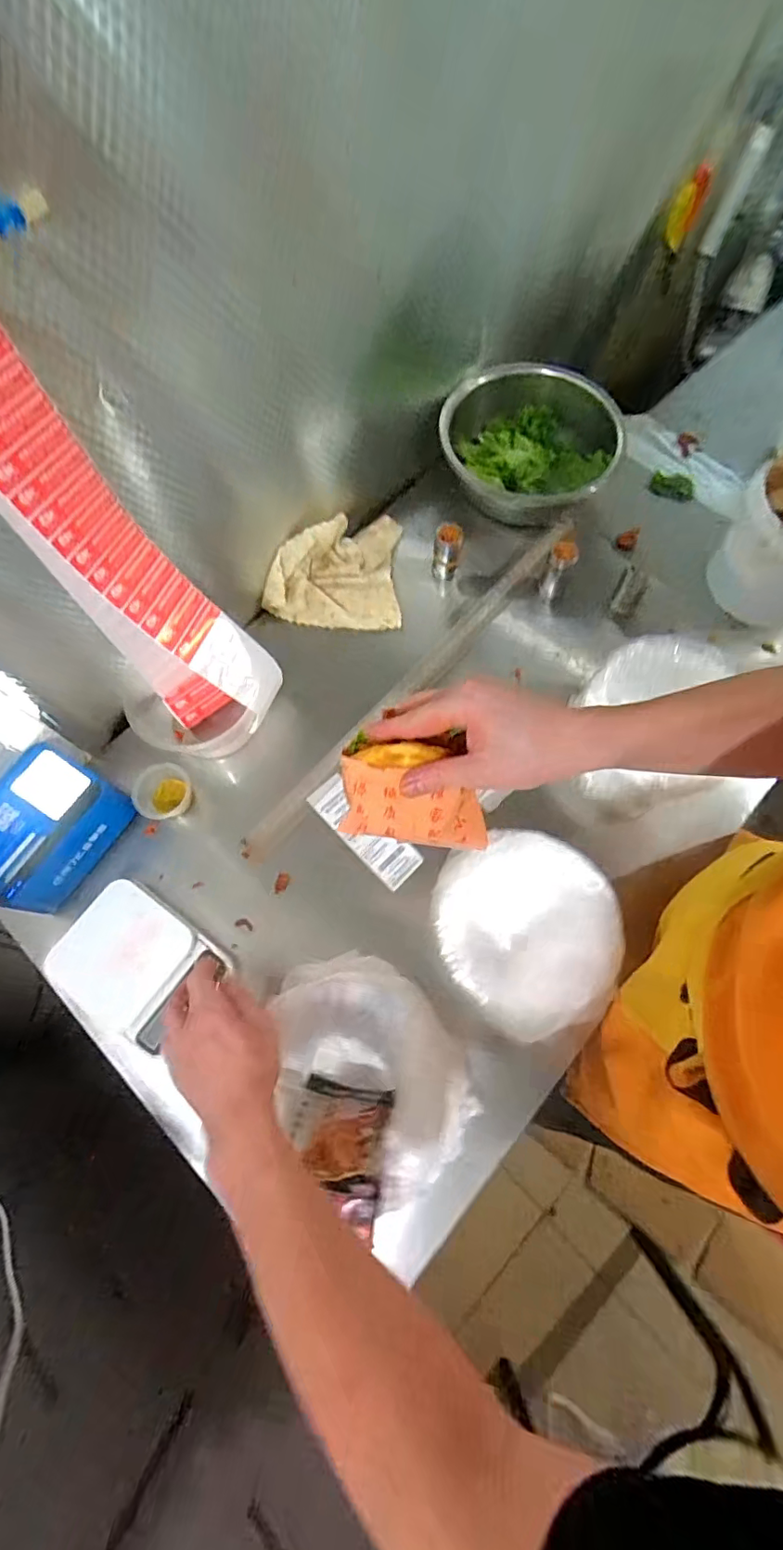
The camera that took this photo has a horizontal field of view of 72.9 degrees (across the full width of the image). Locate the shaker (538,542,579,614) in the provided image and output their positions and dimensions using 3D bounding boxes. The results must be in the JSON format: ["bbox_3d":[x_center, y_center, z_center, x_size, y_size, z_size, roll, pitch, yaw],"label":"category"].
[{"bbox_3d":[0.243,-0.290,0.781,0.045,0.102,0.038,20,71,7],"label":"shaker"}]

